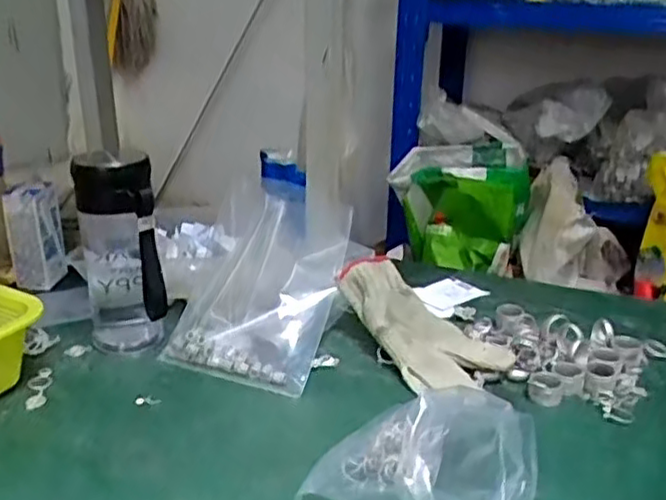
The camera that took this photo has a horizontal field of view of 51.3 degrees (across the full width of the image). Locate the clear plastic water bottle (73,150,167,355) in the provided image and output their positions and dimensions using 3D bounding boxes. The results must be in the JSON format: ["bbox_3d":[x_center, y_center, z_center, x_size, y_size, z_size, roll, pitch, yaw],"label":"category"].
[{"bbox_3d":[-0.198,0.002,0.645,0.064,0.188,0.079,-8,22,-20],"label":"clear plastic water bottle"}]

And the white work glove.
[{"bbox_3d":[0.080,0.069,0.645,0.094,0.042,0.177,-16,45,-37],"label":"white work glove"}]

